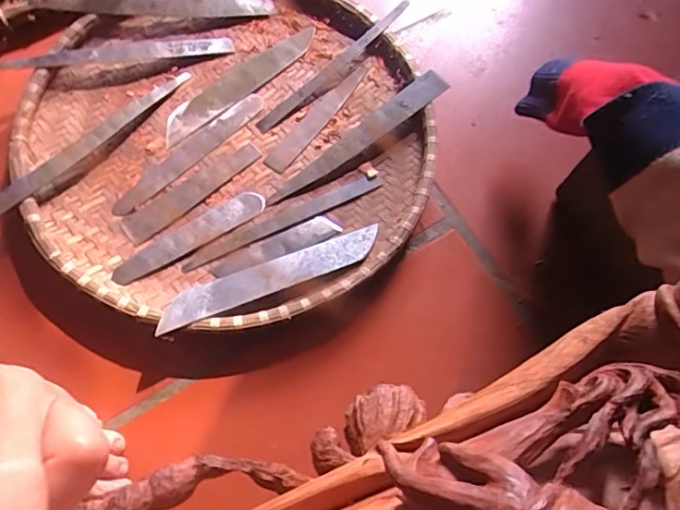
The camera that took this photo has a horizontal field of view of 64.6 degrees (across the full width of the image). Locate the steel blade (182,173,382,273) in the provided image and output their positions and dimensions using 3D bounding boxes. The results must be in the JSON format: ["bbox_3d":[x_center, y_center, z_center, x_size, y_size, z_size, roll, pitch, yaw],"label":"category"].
[{"bbox_3d":[-0.048,-0.030,0.454,0.175,0.005,0.020,-26,74,-11],"label":"steel blade"}]

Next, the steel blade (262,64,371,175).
[{"bbox_3d":[-0.020,-0.127,0.488,0.021,0.009,0.134,35,73,9],"label":"steel blade"}]

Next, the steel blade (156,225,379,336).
[{"bbox_3d":[-0.051,0.017,0.415,0.177,0.006,0.031,-19,56,-16],"label":"steel blade"}]

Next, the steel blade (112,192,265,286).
[{"bbox_3d":[-0.122,-0.015,0.439,0.130,0.006,0.024,-33,76,-13],"label":"steel blade"}]

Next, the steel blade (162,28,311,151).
[{"bbox_3d":[-0.094,-0.160,0.495,0.171,0.005,0.030,-39,76,-13],"label":"steel blade"}]

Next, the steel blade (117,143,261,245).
[{"bbox_3d":[-0.127,-0.056,0.460,0.131,0.004,0.026,-37,77,-14],"label":"steel blade"}]

